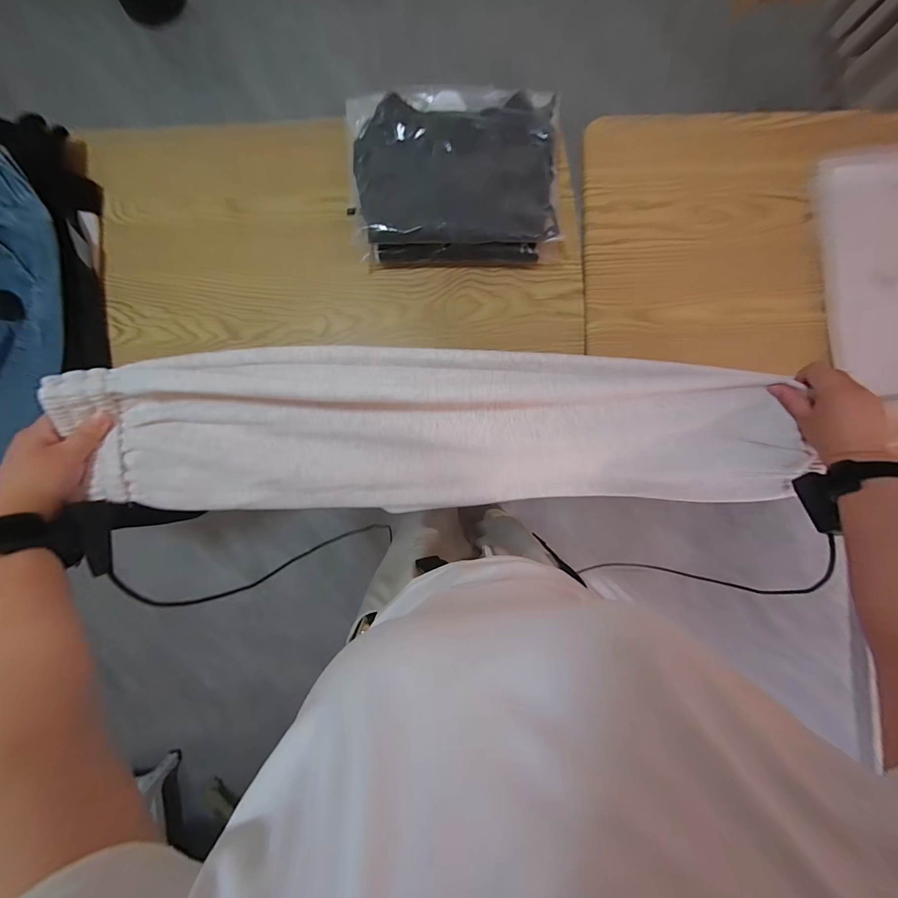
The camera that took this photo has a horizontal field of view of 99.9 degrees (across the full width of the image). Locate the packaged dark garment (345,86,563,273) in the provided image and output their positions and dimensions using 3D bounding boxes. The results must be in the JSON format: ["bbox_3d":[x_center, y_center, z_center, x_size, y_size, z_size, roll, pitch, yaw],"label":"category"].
[{"bbox_3d":[0.012,-0.409,0.573,0.317,0.068,0.247,-5,92,0],"label":"packaged dark garment"}]

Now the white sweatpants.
[{"bbox_3d":[0.024,-0.020,0.475,0.792,0.133,0.196,0,92,-9],"label":"white sweatpants"}]

